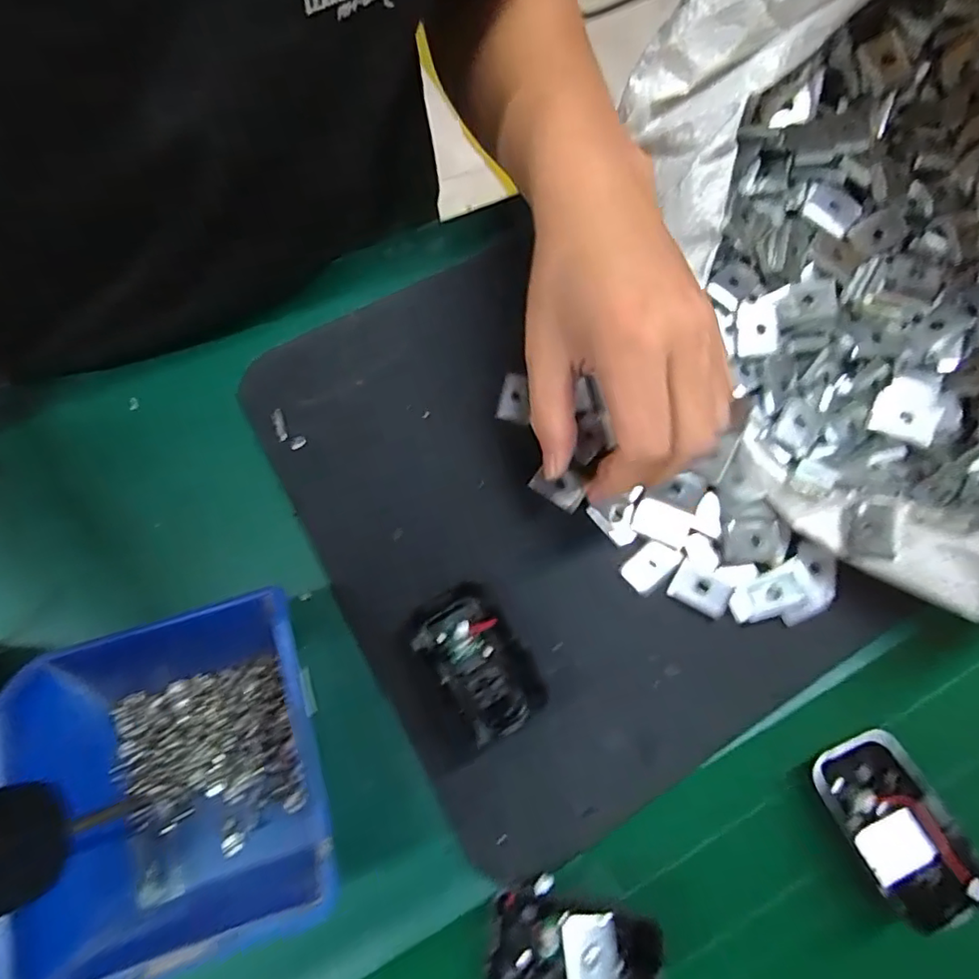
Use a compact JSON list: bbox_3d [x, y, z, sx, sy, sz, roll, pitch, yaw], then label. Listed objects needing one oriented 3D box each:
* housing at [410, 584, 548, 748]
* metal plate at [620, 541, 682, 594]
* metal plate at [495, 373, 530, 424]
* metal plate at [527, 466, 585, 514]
[{"bbox_3d":[-0.006,0.081,0.266,0.040,0.019,0.068,-33,75,-12],"label":"housing"},{"bbox_3d":[0.083,0.039,0.288,0.029,0.004,0.018,-41,77,-14],"label":"metal plate"},{"bbox_3d":[0.015,-0.052,0.317,0.018,0.004,0.029,9,71,1],"label":"metal plate"},{"bbox_3d":[0.037,-0.002,0.300,0.028,0.004,0.019,35,74,10],"label":"metal plate"}]

